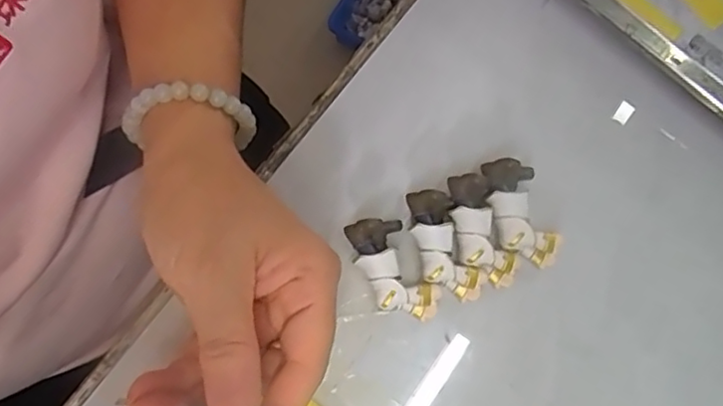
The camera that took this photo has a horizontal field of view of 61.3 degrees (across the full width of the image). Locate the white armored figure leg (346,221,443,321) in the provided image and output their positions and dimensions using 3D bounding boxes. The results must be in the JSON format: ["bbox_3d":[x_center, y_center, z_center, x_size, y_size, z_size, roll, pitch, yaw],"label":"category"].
[{"bbox_3d":[0.014,0.028,0.261,0.027,0.016,0.051,-37,93,-10],"label":"white armored figure leg"}]

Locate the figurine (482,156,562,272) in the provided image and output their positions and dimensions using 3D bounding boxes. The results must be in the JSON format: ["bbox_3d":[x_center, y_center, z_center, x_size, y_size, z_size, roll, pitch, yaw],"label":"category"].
[{"bbox_3d":[0.070,0.004,0.267,0.028,0.015,0.052,-26,94,-7],"label":"figurine"}]

